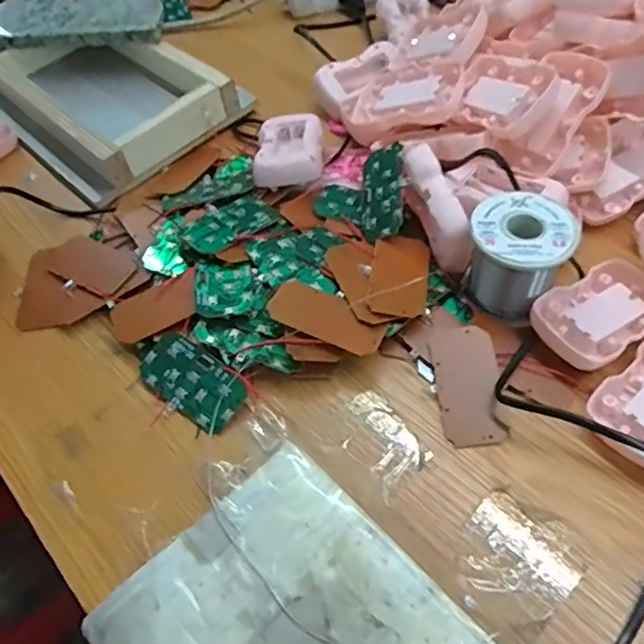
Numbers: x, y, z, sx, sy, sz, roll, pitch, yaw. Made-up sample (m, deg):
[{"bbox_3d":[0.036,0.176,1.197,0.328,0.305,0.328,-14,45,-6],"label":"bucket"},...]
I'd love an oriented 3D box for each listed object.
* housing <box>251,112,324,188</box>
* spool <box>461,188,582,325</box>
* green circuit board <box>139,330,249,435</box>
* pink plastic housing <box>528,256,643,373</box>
[{"bbox_3d":[-0.027,-0.140,0.470,0.055,0.028,0.081,-5,53,1],"label":"housing"},{"bbox_3d":[0.124,-0.042,0.369,0.059,0.055,0.057,25,59,21],"label":"spool"},{"bbox_3d":[-0.083,0.037,0.367,0.074,0.004,0.038,34,82,23],"label":"green circuit board"},{"bbox_3d":[0.174,-0.005,0.363,0.083,0.018,0.054,-30,57,-16],"label":"pink plastic housing"}]

